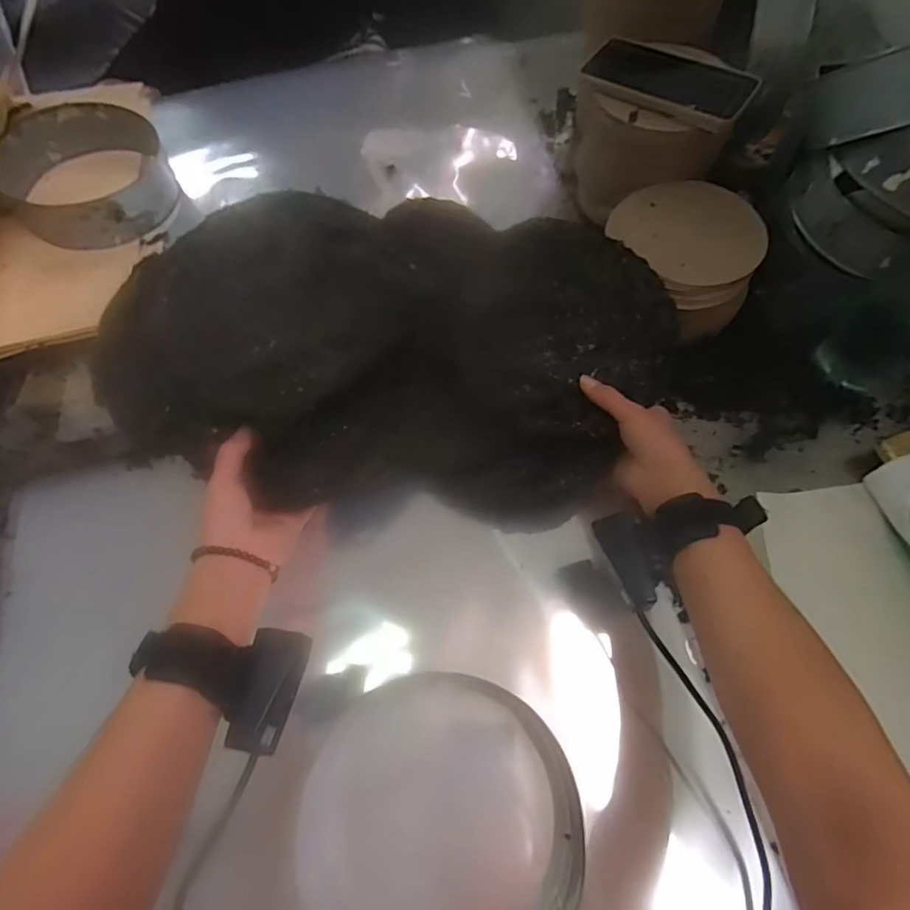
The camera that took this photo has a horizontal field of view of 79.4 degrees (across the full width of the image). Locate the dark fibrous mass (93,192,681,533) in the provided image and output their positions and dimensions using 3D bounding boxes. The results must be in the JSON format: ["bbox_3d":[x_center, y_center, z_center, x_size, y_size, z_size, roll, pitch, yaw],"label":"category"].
[{"bbox_3d":[-0.049,-0.091,0.476,0.458,0.131,0.255,5,66,3],"label":"dark fibrous mass"}]

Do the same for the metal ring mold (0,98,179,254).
[{"bbox_3d":[-0.439,-0.338,0.665,0.187,0.063,0.201,-41,72,-16],"label":"metal ring mold"}]

